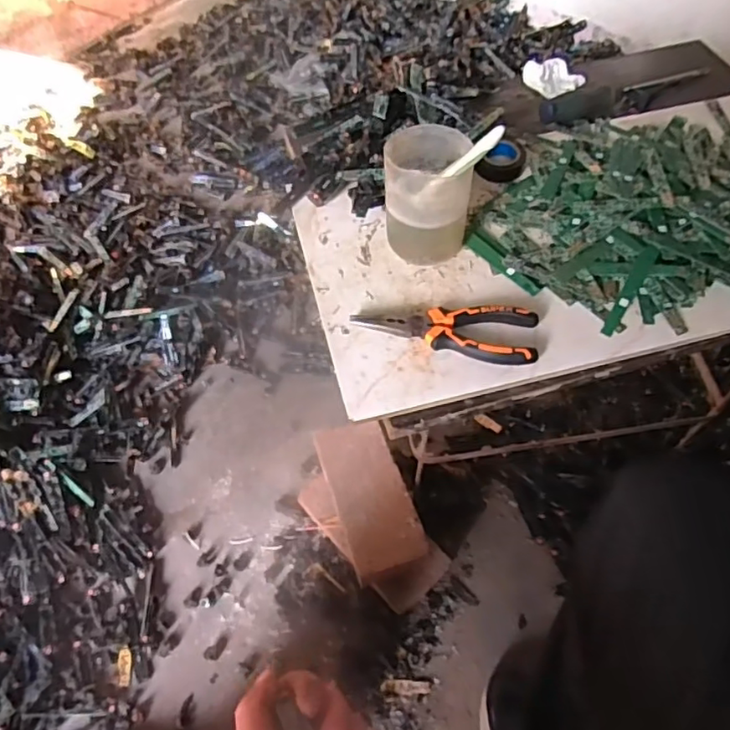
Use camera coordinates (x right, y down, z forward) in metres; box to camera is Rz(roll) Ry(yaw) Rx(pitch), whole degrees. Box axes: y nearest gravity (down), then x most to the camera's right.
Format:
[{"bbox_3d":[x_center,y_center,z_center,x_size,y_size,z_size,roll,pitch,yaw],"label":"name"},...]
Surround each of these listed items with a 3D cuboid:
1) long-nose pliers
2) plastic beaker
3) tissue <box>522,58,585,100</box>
[{"bbox_3d":[0.070,-0.033,0.513,0.156,0.020,0.051,8,57,7],"label":"long-nose pliers"},{"bbox_3d":[0.057,-0.152,0.539,0.077,0.098,0.078,3,56,3],"label":"plastic beaker"},{"bbox_3d":[0.232,-0.357,0.723,0.057,0.022,0.055,-25,59,-14],"label":"tissue"}]

